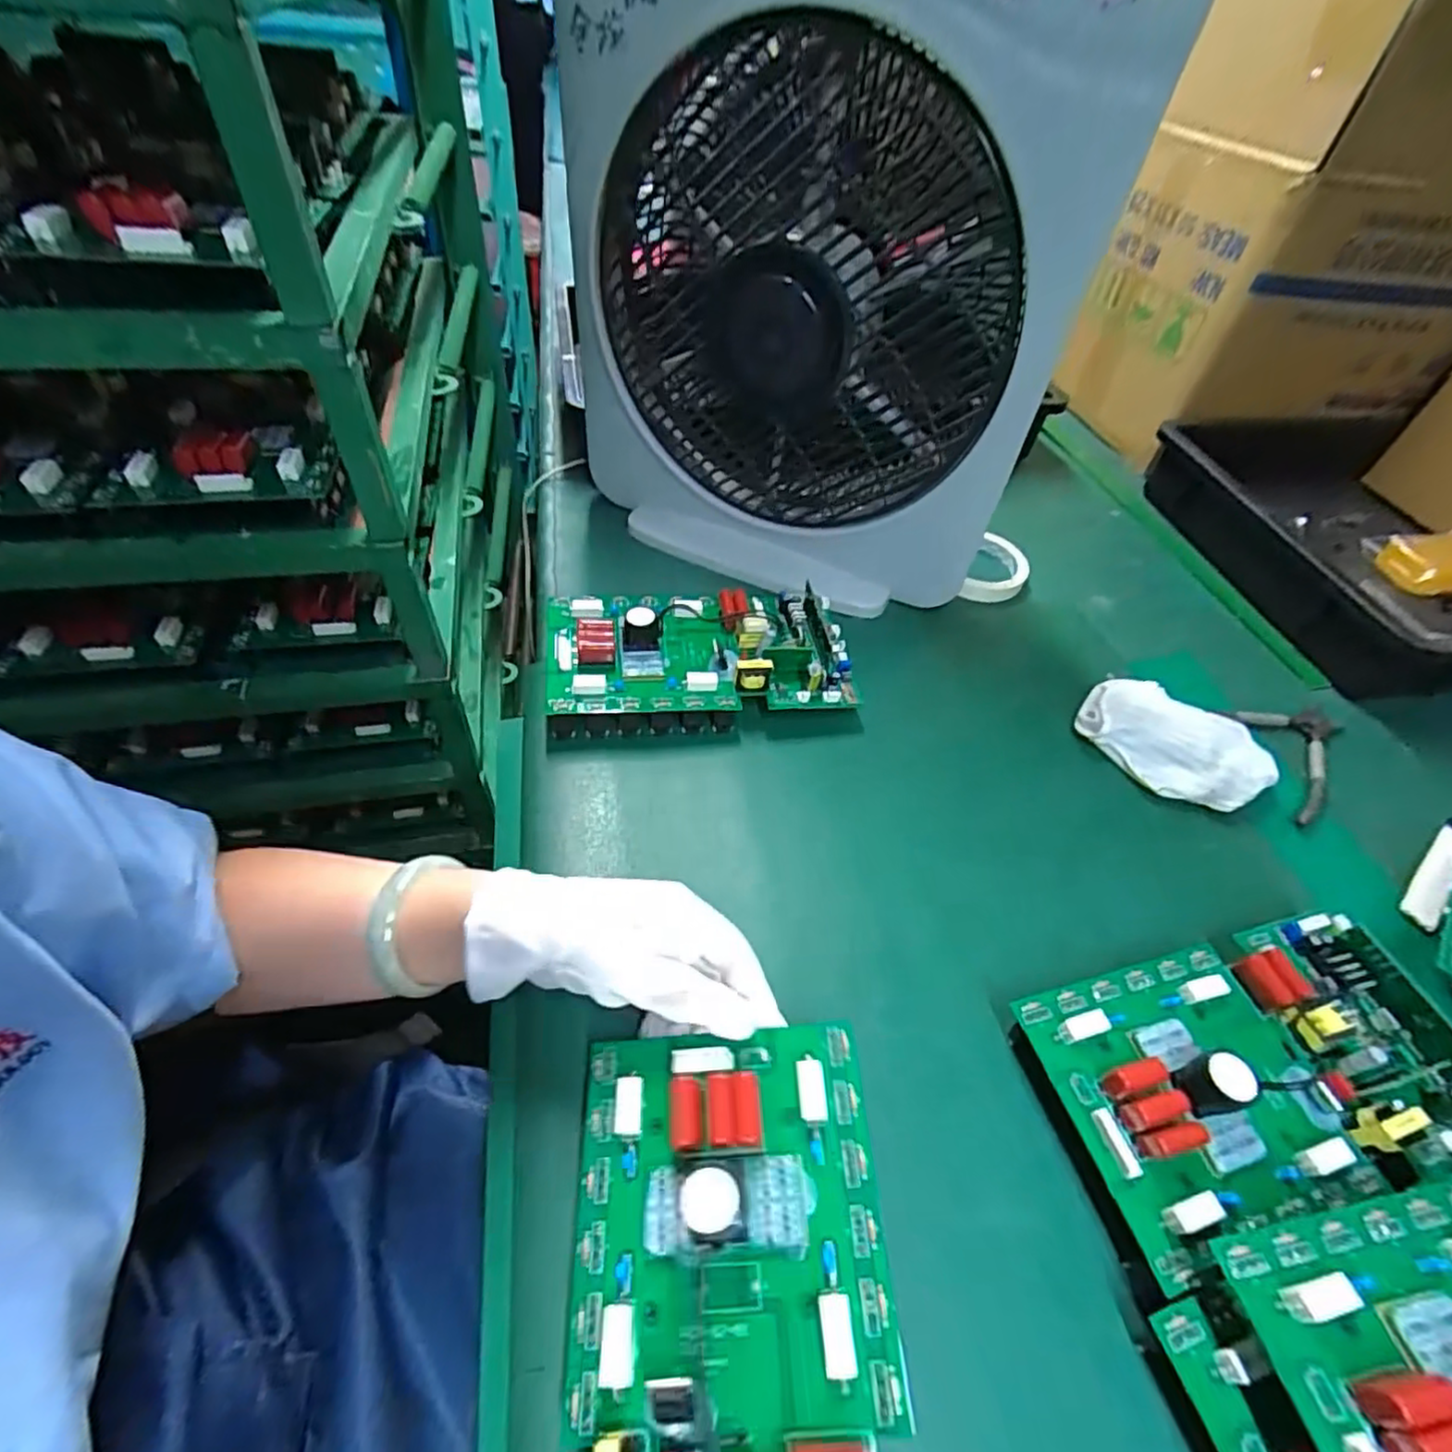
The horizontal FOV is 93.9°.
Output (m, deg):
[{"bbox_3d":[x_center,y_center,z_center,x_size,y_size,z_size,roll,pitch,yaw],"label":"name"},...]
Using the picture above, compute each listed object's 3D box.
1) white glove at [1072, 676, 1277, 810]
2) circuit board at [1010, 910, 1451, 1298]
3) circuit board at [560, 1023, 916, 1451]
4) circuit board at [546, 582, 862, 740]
[{"bbox_3d":[0.343,0.012,0.524,0.092,0.029,0.129,-35,61,-30],"label":"white glove"},{"bbox_3d":[0.275,0.180,0.356,0.216,0.055,0.127,-10,51,-14],"label":"circuit board"},{"bbox_3d":[-0.002,0.229,0.249,0.129,0.047,0.232,1,49,-5],"label":"circuit board"},{"bbox_3d":[-0.020,-0.056,0.524,0.231,0.056,0.119,-4,50,-10],"label":"circuit board"}]

